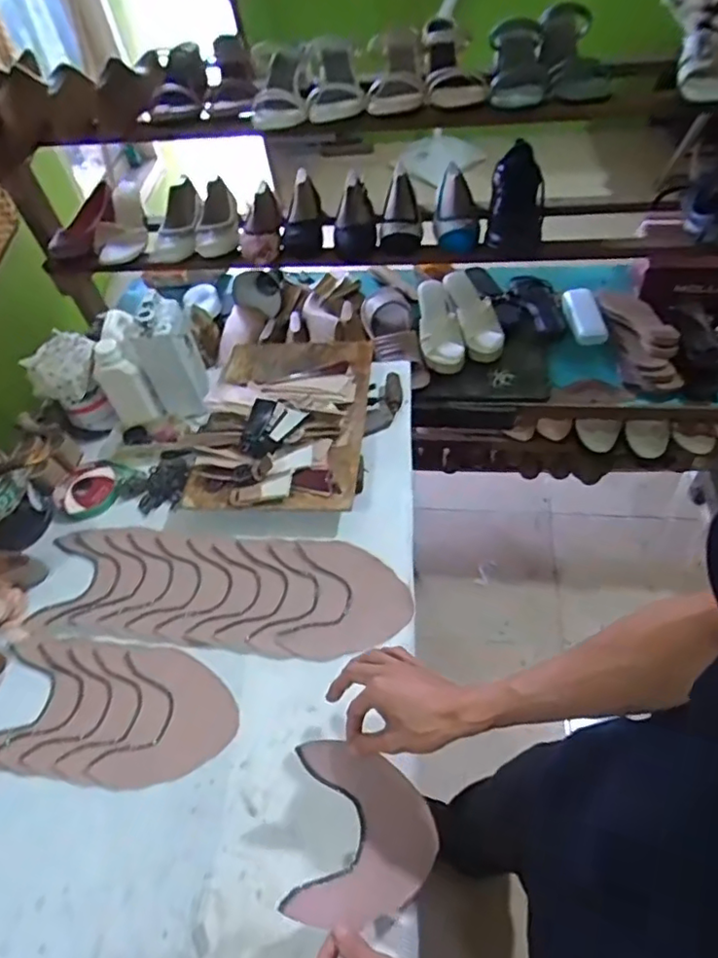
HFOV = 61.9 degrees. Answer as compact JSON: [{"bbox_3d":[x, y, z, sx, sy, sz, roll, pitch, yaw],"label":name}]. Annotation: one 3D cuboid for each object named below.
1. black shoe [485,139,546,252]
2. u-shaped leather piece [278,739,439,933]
[{"bbox_3d":[0.283,-0.500,1.066,0.098,0.098,0.221,7,55,12],"label":"black shoe"},{"bbox_3d":[0.011,0.353,0.601,0.153,0.024,0.149,16,59,-19],"label":"u-shaped leather piece"}]

